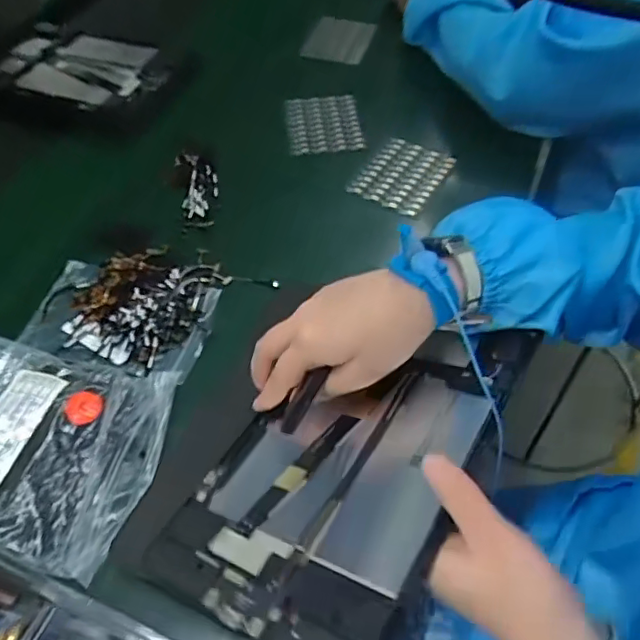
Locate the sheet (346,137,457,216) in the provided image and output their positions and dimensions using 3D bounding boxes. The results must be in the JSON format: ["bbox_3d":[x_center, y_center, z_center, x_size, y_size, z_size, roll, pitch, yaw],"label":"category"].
[{"bbox_3d":[0.084,-0.148,0.576,0.074,0.010,0.095,30,62,17],"label":"sheet"}]

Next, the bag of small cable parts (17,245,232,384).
[{"bbox_3d":[-0.159,-0.013,0.480,0.154,0.016,0.122,12,54,13],"label":"bag of small cable parts"}]

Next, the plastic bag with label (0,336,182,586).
[{"bbox_3d":[-0.197,0.078,0.391,0.169,0.027,0.136,12,54,13],"label":"plastic bag with label"}]

